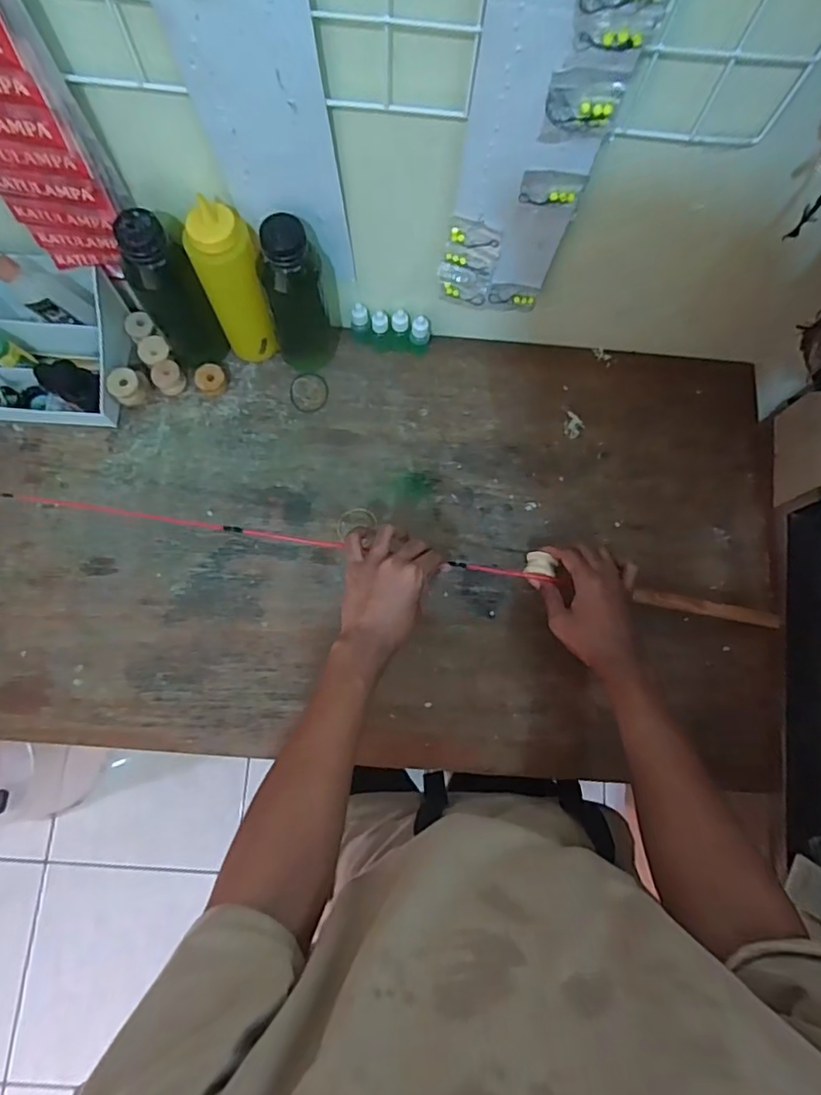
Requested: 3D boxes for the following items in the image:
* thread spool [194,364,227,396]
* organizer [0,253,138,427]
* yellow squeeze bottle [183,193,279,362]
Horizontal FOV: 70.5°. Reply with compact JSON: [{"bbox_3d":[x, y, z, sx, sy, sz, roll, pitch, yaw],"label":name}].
[{"bbox_3d":[-0.231,-0.193,0.674,0.033,0.026,0.031,0,78,-1],"label":"thread spool"},{"bbox_3d":[-0.446,-0.224,0.628,0.242,0.110,0.146,3,78,-1],"label":"organizer"},{"bbox_3d":[-0.178,-0.264,0.601,0.061,0.194,0.052,-11,78,-4],"label":"yellow squeeze bottle"}]

